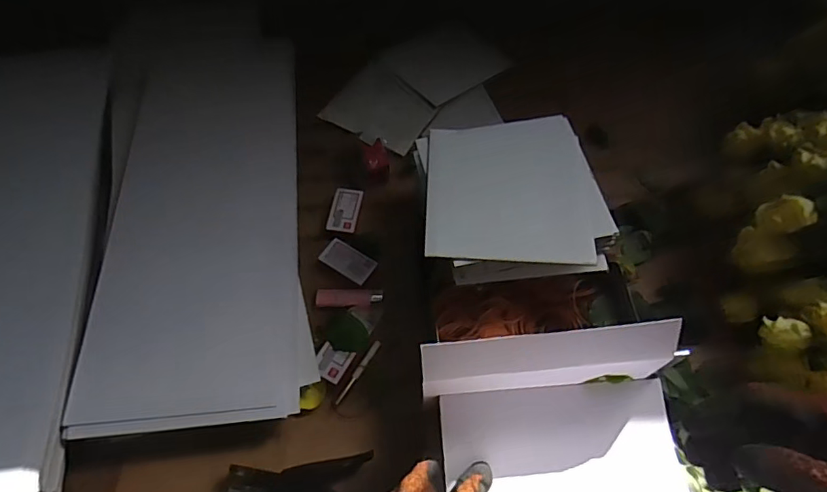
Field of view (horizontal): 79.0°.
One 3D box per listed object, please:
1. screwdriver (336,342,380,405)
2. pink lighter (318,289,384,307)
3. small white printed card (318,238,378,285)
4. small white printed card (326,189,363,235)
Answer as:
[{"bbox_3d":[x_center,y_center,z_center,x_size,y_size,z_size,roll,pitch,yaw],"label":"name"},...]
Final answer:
[{"bbox_3d":[-0.061,0.139,0.556,0.008,0.004,0.080,29,66,13],"label":"screwdriver"},{"bbox_3d":[-0.076,0.062,0.597,0.077,0.008,0.022,-2,63,-2],"label":"pink lighter"},{"bbox_3d":[-0.082,0.018,0.620,0.067,0.004,0.037,31,67,14],"label":"small white printed card"},{"bbox_3d":[-0.090,-0.048,0.662,0.040,0.004,0.069,4,58,9],"label":"small white printed card"}]

